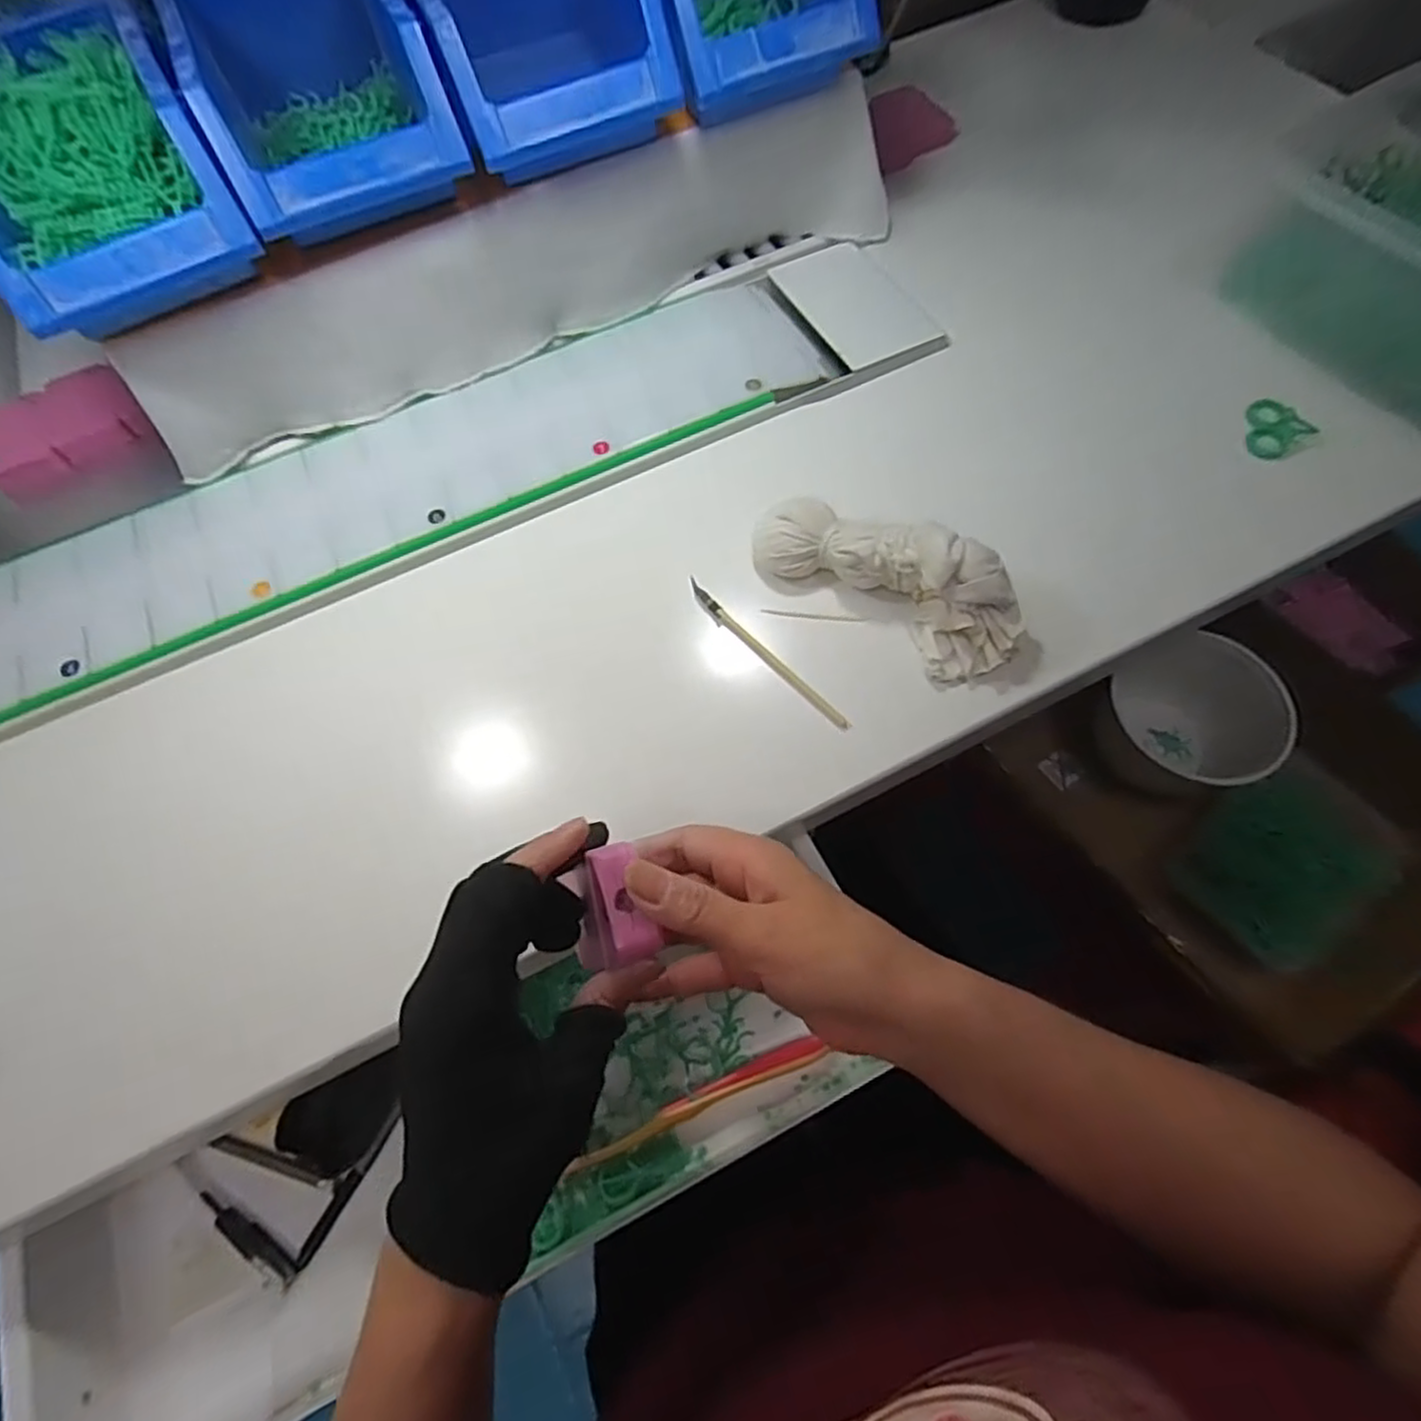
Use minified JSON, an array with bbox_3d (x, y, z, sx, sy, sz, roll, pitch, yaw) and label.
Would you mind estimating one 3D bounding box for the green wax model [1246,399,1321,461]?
[{"bbox_3d":[0.354,-0.179,0.451,0.033,0.015,0.040,-31,67,-11],"label":"green wax model"}]

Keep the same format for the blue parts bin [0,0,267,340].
[{"bbox_3d":[-0.341,-0.300,0.395,0.123,0.073,0.181,-28,67,-9],"label":"blue parts bin"}]

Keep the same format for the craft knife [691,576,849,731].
[{"bbox_3d":[0.029,-0.034,0.407,0.007,0.007,0.128,-39,69,-14],"label":"craft knife"}]

